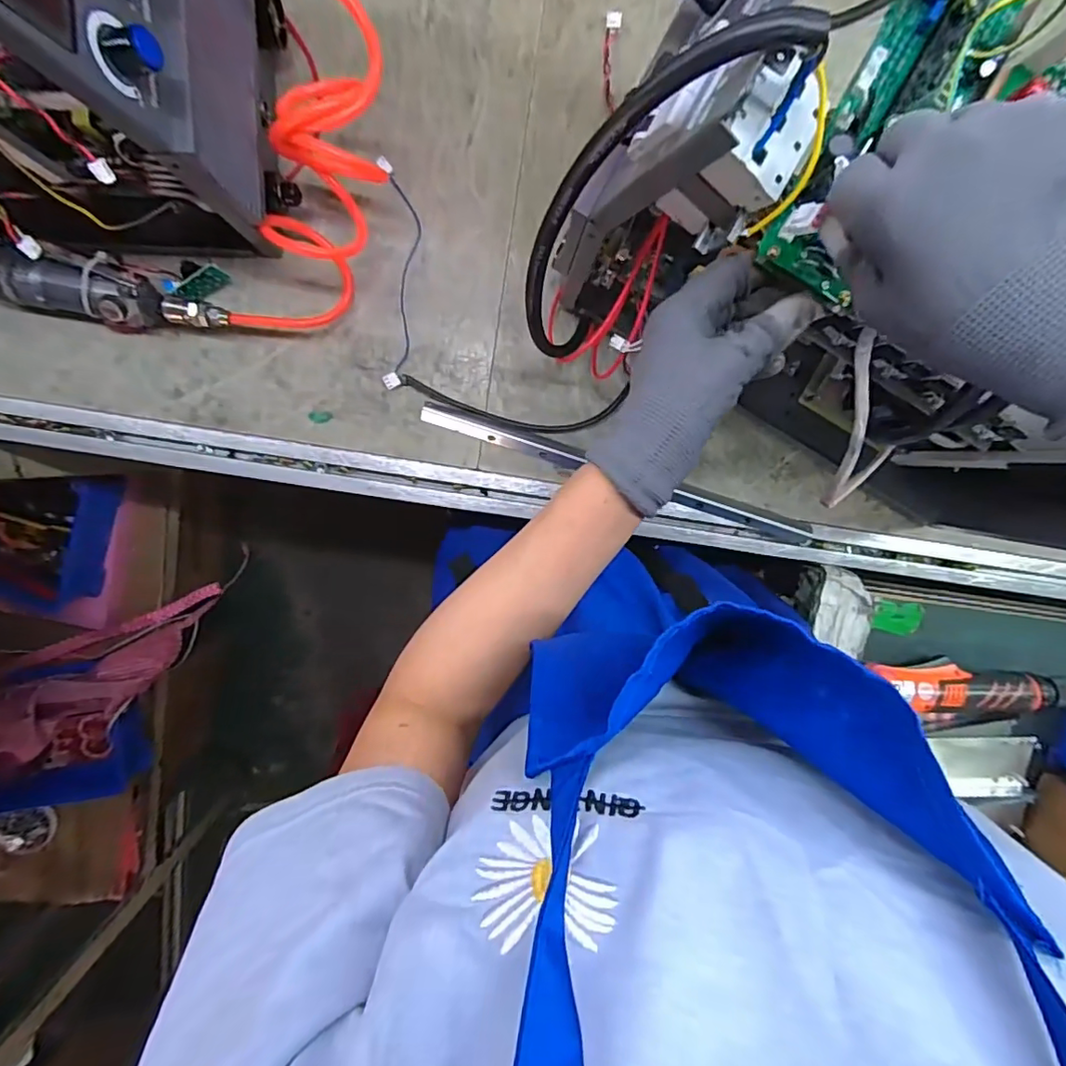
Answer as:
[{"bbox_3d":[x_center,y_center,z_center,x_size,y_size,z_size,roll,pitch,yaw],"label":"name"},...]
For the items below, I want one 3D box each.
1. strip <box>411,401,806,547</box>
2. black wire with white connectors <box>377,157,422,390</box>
[{"bbox_3d":[0.091,-0.057,0.557,0.409,0.009,0.021,18,96,-7],"label":"strip"},{"bbox_3d":[-0.121,-0.234,0.511,0.035,0.011,0.197,0,98,-5],"label":"black wire with white connectors"}]

